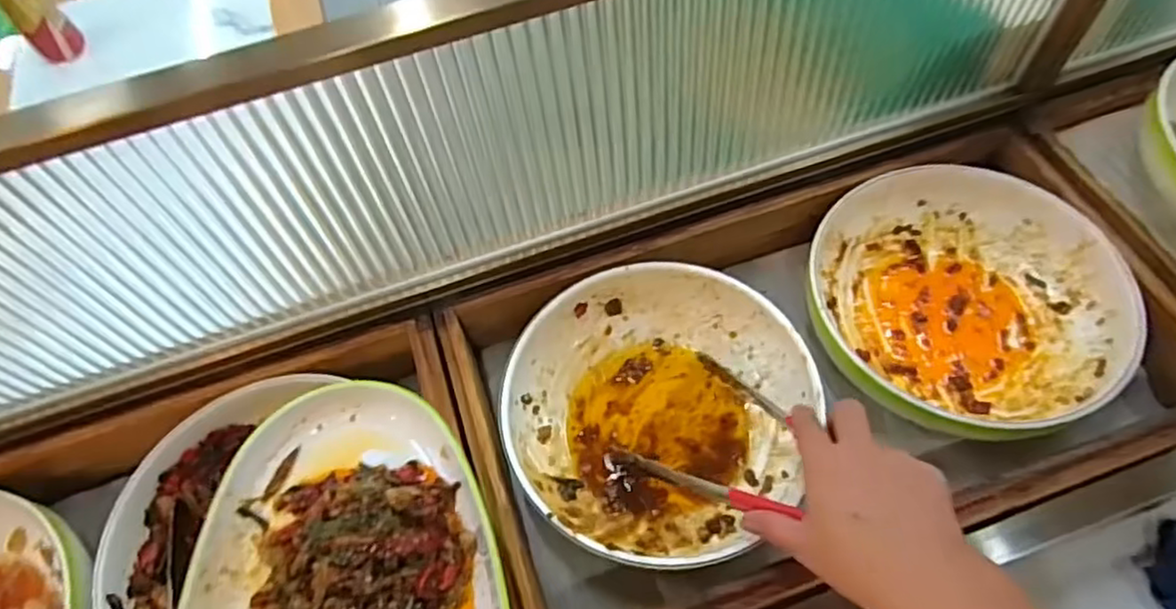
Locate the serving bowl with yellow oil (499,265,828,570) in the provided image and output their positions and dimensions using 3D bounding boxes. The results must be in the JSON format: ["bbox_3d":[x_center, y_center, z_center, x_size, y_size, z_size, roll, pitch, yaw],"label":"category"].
[{"bbox_3d":[0.056,0.084,0.552,0.232,0.064,0.235,-2,60,3],"label":"serving bowl with yellow oil"}]

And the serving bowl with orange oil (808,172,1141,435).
[{"bbox_3d":[0.316,-0.005,0.586,0.230,0.066,0.240,-2,60,3],"label":"serving bowl with orange oil"}]

